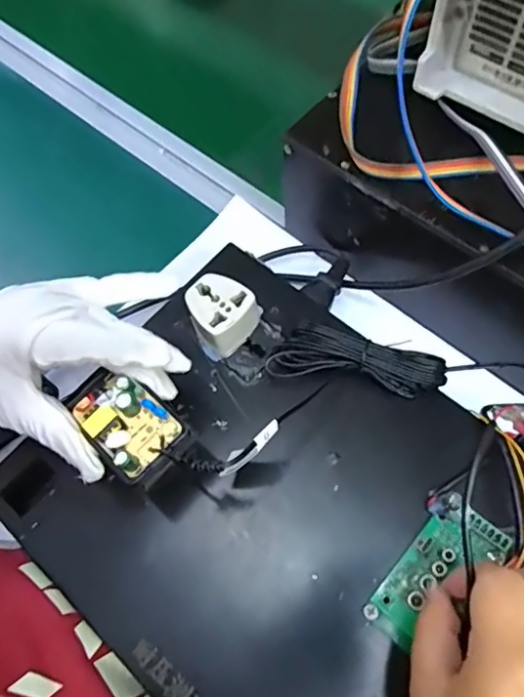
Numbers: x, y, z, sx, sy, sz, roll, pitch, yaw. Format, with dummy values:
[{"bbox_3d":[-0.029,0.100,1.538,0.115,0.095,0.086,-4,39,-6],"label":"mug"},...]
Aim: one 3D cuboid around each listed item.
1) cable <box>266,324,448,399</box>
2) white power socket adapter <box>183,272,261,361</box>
[{"bbox_3d":[0.057,0.008,0.336,0.102,0.028,0.026,10,65,8],"label":"cable"},{"bbox_3d":[-0.024,-0.023,0.351,0.043,0.037,0.039,-35,67,-14],"label":"white power socket adapter"}]

